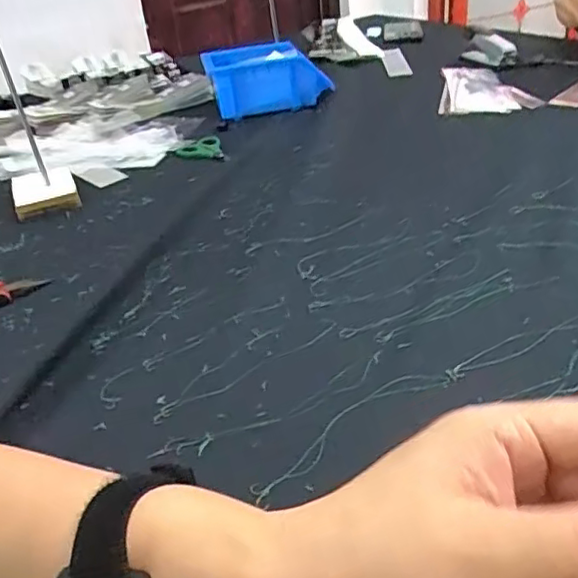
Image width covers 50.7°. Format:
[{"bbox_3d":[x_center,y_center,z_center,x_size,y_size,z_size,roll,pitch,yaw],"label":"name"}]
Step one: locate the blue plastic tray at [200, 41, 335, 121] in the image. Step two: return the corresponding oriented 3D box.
[{"bbox_3d":[-0.039,-0.318,0.935,0.163,0.082,0.133,-22,37,-17],"label":"blue plastic tray"}]

